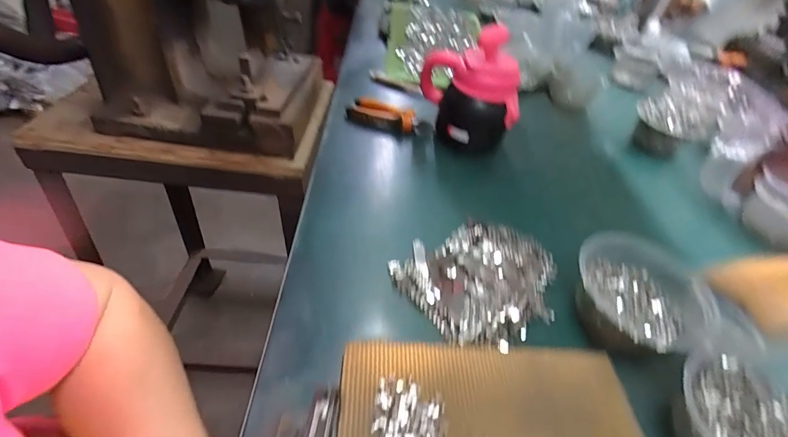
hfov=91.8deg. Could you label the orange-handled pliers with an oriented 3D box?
[{"bbox_3d":[-0.007,-0.175,0.673,0.143,0.031,0.057,21,46,12],"label":"orange-handled pliers"}]

